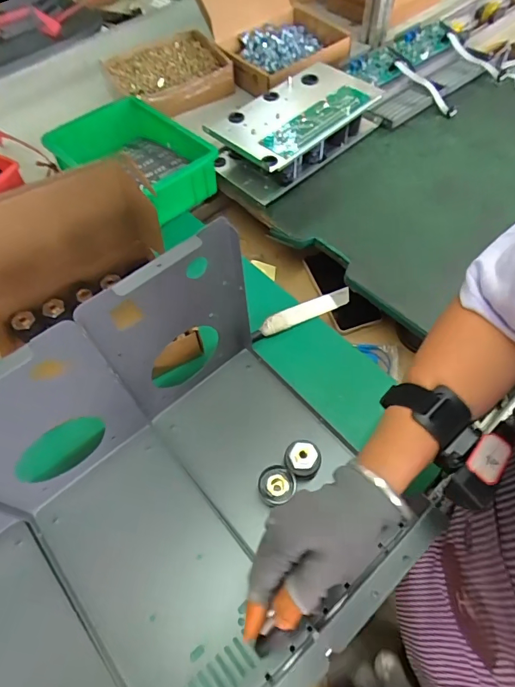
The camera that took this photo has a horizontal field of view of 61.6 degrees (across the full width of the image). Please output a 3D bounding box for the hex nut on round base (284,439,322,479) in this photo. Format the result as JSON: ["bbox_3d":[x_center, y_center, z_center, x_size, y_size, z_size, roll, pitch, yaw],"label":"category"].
[{"bbox_3d":[0.047,0.119,0.450,0.034,0.011,0.038,-41,65,-20],"label":"hex nut on round base"}]

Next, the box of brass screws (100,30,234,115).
[{"bbox_3d":[-0.165,-0.495,0.800,0.207,0.049,0.189,-26,62,-13],"label":"box of brass screws"}]

